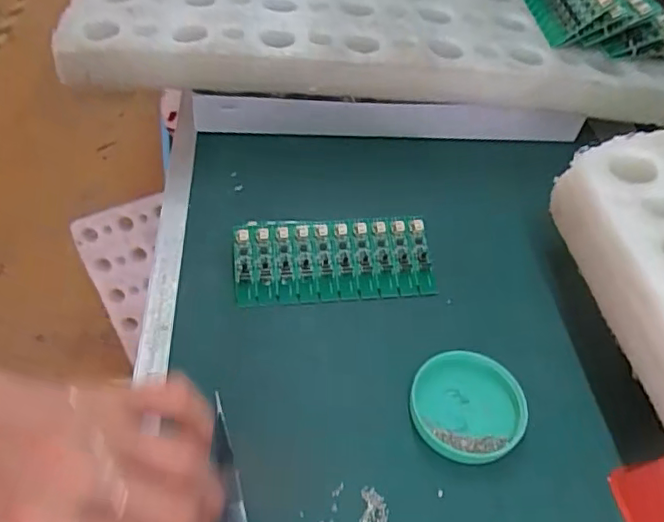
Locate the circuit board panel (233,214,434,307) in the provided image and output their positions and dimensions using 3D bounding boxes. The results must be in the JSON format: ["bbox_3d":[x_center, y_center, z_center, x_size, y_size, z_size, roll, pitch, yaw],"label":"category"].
[{"bbox_3d":[0.001,-0.001,0.407,0.136,0.006,0.061,-3,70,-7],"label":"circuit board panel"}]

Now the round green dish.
[{"bbox_3d":[0.079,0.085,0.340,0.066,0.012,0.063,2,48,-3],"label":"round green dish"}]

